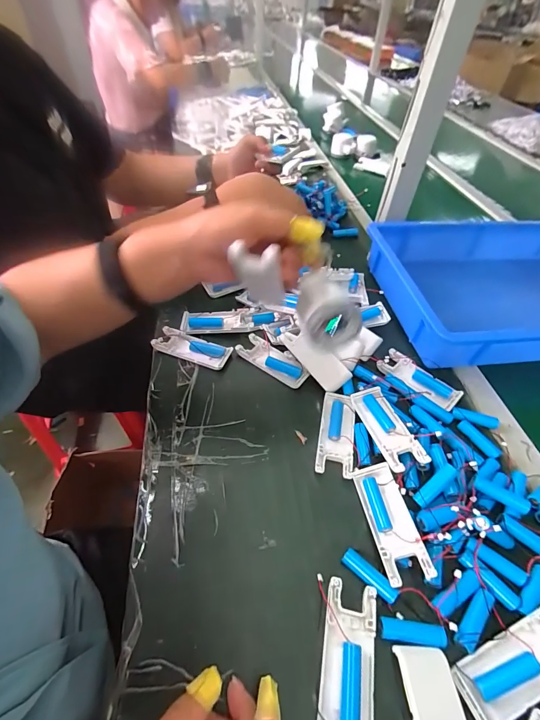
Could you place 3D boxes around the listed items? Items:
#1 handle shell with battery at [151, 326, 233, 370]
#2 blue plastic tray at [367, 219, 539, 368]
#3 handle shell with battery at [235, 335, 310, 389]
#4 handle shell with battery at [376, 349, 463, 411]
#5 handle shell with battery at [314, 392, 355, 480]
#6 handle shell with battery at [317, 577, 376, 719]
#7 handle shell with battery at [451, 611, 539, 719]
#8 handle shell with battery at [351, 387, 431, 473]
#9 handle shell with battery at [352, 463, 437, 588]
[{"bbox_3d":[-0.107,-0.015,0.472,0.104,0.022,0.041,17,50,11],"label":"handle shell with battery"},{"bbox_3d":[0.396,-0.108,0.548,0.425,0.101,0.281,-3,49,-6],"label":"blue plastic tray"},{"bbox_3d":[0.005,0.001,0.462,0.102,0.016,0.037,31,54,21],"label":"handle shell with battery"},{"bbox_3d":[0.194,0.026,0.445,0.103,0.015,0.038,38,57,26],"label":"handle shell with battery"},{"bbox_3d":[0.078,0.086,0.395,0.040,0.013,0.103,11,49,6],"label":"handle shell with battery"},{"bbox_3d":[0.060,0.231,0.257,0.040,0.011,0.104,12,49,6],"label":"handle shell with battery"},{"bbox_3d":[0.192,0.231,0.255,0.102,0.016,0.039,-17,52,-17],"label":"handle shell with battery"},{"bbox_3d":[0.132,0.076,0.383,0.039,0.022,0.102,-9,50,-11],"label":"handle shell with battery"},{"bbox_3d":[0.114,0.149,0.320,0.038,0.021,0.103,-4,49,-7],"label":"handle shell with battery"}]

